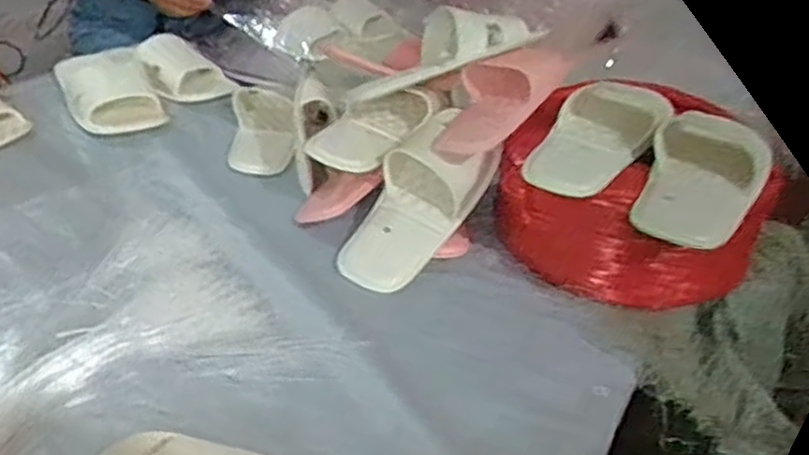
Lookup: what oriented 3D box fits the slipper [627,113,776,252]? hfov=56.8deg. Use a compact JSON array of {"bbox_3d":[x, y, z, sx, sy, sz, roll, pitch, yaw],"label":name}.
[{"bbox_3d":[0.292,-0.050,0.732,0.107,0.054,0.219,20,39,21],"label":"slipper"}]

